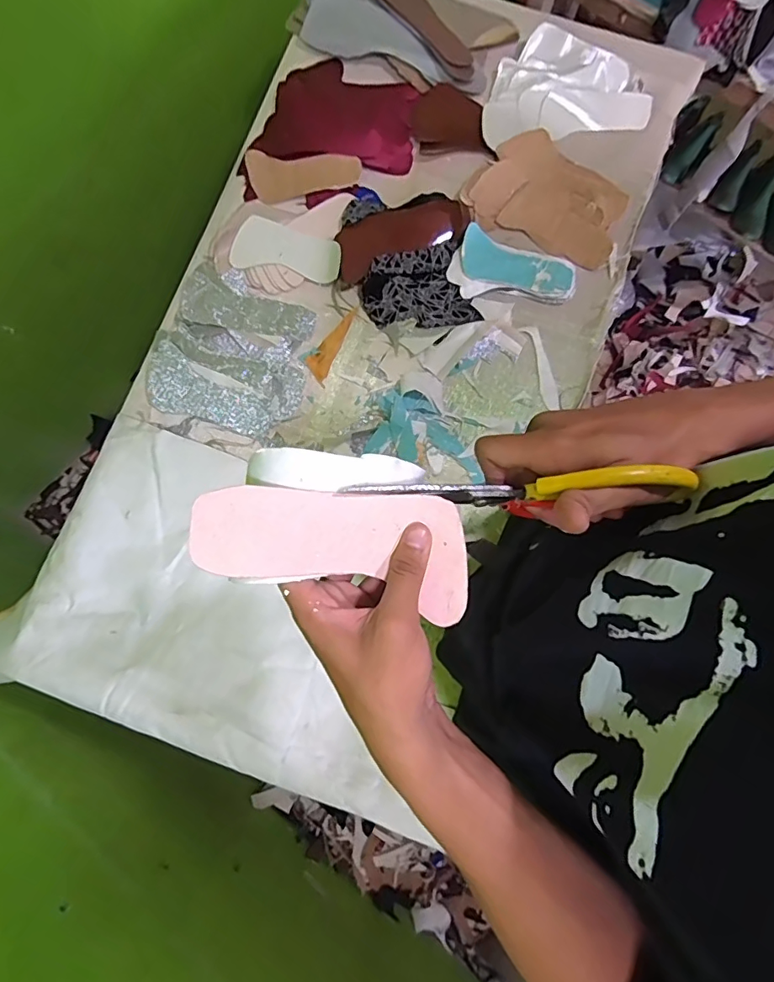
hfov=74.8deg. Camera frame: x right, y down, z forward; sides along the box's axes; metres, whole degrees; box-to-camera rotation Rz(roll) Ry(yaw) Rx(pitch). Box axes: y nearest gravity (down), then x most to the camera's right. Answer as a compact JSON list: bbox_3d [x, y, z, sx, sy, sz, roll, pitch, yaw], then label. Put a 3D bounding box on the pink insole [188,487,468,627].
[{"bbox_3d":[-0.031,0.032,0.294,0.153,0.022,0.067,8,80,-9],"label":"pink insole"}]

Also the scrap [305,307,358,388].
[{"bbox_3d":[-0.083,-0.211,0.721,0.037,0.008,0.118,21,81,5],"label":"scrap"}]

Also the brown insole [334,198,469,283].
[{"bbox_3d":[0.016,-0.369,0.718,0.186,0.032,0.072,-24,80,-3],"label":"brown insole"}]

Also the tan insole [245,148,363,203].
[{"bbox_3d":[-0.127,-0.471,0.754,0.168,0.025,0.064,8,80,2],"label":"tan insole"}]

